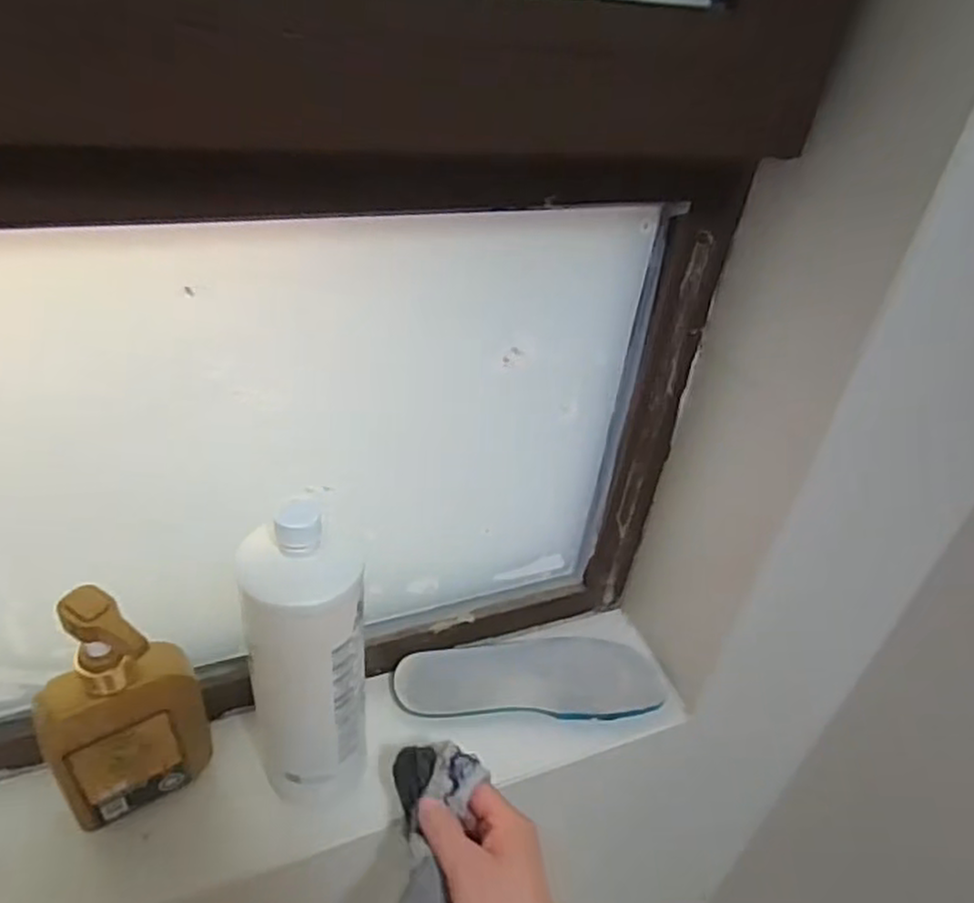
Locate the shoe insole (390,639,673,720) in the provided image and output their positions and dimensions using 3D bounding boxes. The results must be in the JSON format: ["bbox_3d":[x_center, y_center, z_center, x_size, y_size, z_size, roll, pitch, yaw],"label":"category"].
[{"bbox_3d":[0.039,0.198,0.624,0.230,0.025,0.080,4,37,-5],"label":"shoe insole"}]

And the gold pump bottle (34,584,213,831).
[{"bbox_3d":[-0.230,0.163,0.442,0.098,0.179,0.052,-17,43,-29],"label":"gold pump bottle"}]

